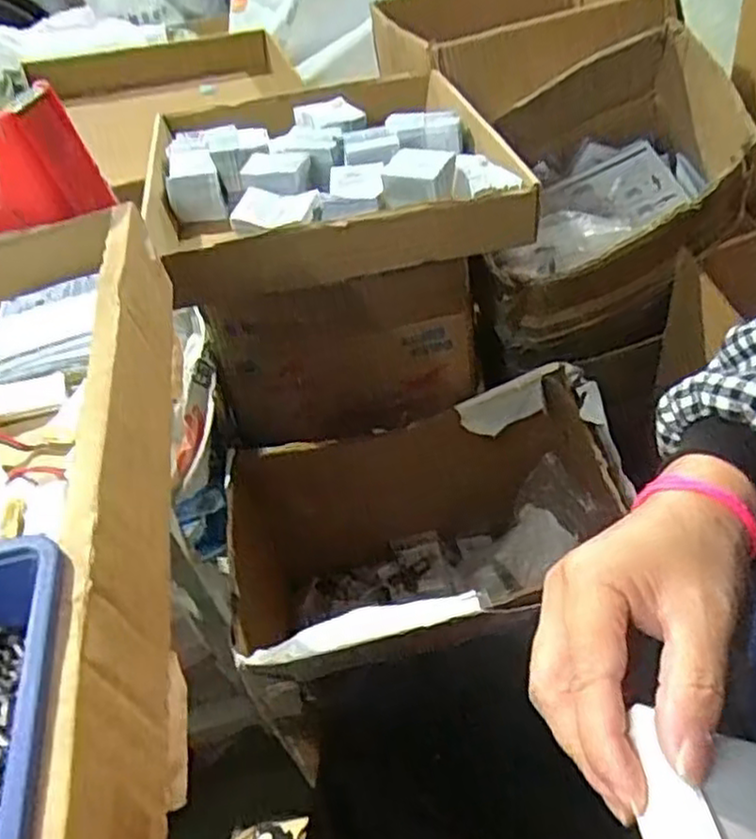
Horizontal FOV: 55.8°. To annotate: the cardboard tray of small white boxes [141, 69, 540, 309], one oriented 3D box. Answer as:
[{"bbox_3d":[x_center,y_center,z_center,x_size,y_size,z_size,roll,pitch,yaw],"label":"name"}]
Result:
[{"bbox_3d":[-0.048,-0.291,0.800,0.415,0.086,0.419,-12,43,-10],"label":"cardboard tray of small white boxes"}]

